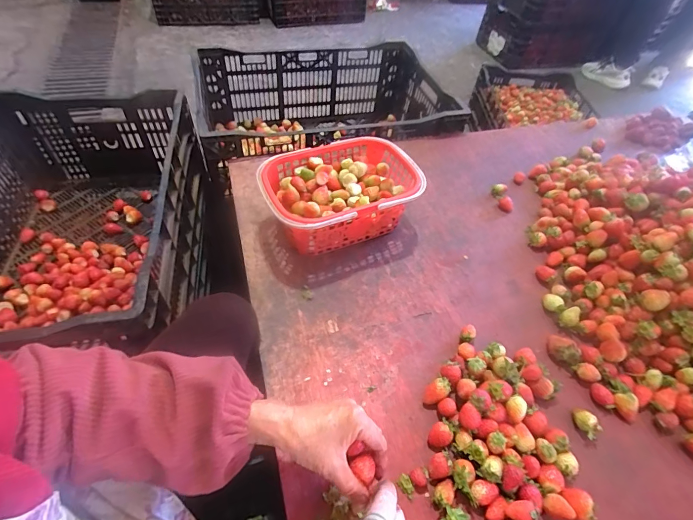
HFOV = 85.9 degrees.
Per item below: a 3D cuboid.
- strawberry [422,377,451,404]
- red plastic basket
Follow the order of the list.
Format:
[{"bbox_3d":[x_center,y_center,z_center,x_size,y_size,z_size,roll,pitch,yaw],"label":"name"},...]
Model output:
[{"bbox_3d":[0.111,0.164,0.460,0.034,0.025,0.023,-36,61,-28],"label":"strawberry"},{"bbox_3d":[-0.010,-0.102,0.617,0.248,0.101,0.166,-19,55,-19],"label":"red plastic basket"}]

